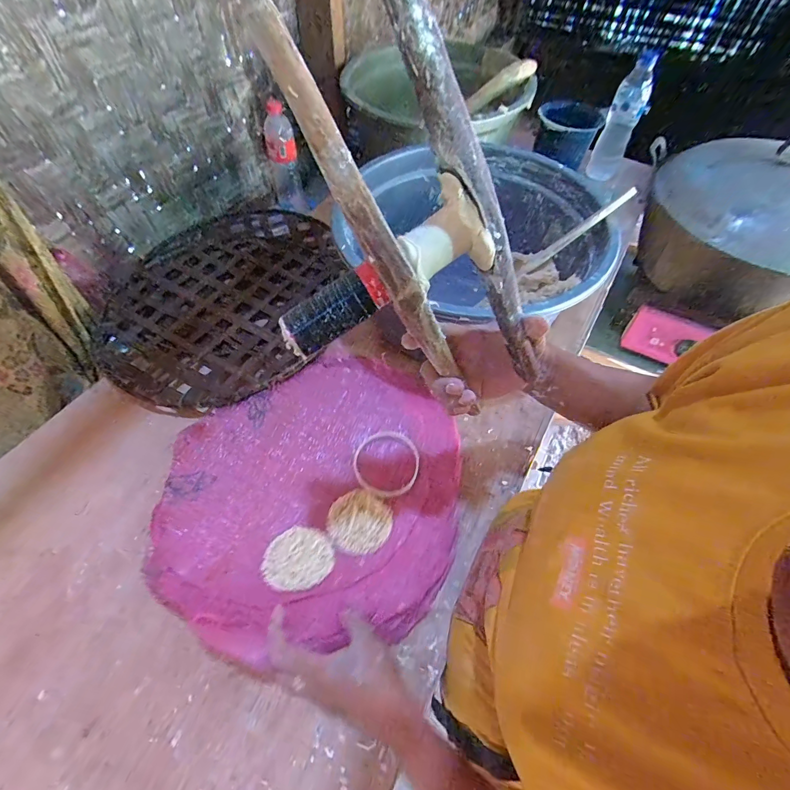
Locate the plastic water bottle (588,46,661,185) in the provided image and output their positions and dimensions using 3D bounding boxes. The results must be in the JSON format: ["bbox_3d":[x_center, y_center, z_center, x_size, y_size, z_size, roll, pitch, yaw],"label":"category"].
[{"bbox_3d":[0.495,-0.593,0.832,0.074,0.222,0.054,25,61,15],"label":"plastic water bottle"}]

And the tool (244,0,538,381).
[{"bbox_3d":[0.031,-0.111,0.253,0.066,0.282,0.093,4,49,43],"label":"tool"}]

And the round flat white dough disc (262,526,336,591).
[{"bbox_3d":[-0.114,0.192,0.453,0.079,0.004,0.075,3,41,-2],"label":"round flat white dough disc"}]

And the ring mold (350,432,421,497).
[{"bbox_3d":[-0.012,0.092,0.530,0.092,0.009,0.093,1,58,-1],"label":"ring mold"}]

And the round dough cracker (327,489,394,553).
[{"bbox_3d":[-0.045,0.159,0.484,0.079,0.008,0.075,1,58,-1],"label":"round dough cracker"}]

